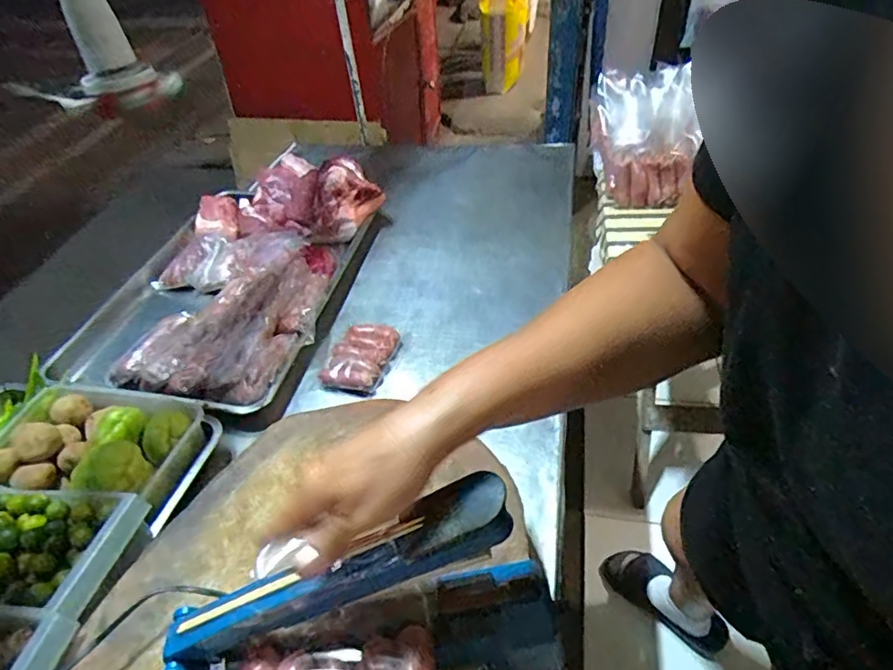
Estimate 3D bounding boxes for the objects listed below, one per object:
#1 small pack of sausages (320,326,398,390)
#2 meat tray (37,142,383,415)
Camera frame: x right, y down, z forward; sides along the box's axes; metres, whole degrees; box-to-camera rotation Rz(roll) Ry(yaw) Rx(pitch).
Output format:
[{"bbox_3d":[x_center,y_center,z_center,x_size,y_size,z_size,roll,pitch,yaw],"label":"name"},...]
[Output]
[{"bbox_3d":[-0.136,0.034,0.870,0.092,0.030,0.130,10,44,15],"label":"small pack of sausages"},{"bbox_3d":[-0.386,-0.133,1.003,0.419,0.115,0.597,7,44,13],"label":"meat tray"}]

